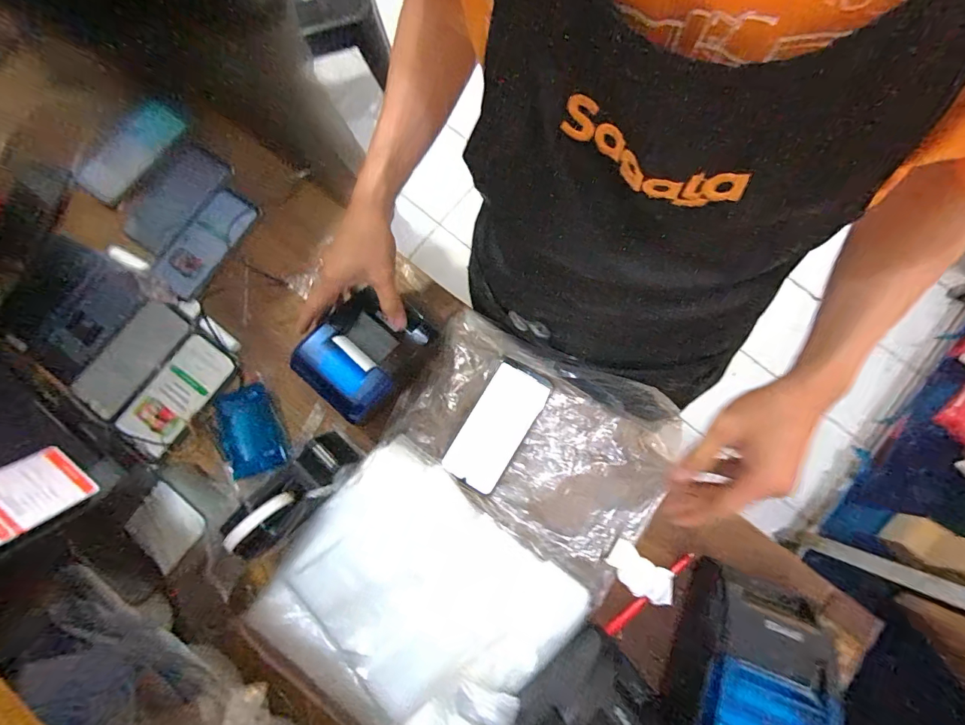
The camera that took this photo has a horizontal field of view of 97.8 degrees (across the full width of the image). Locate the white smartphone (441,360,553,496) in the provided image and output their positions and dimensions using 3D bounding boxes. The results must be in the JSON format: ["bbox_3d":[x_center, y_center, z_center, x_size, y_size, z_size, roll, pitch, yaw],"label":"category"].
[{"bbox_3d":[0.019,0.081,0.546,0.079,0.007,0.164,30,83,5],"label":"white smartphone"}]

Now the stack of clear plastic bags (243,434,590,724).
[{"bbox_3d":[-0.083,0.290,0.494,0.318,0.036,0.284,39,84,6],"label":"stack of clear plastic bags"}]

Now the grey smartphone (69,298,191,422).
[{"bbox_3d":[-0.476,-0.006,0.568,0.082,0.010,0.164,35,84,6],"label":"grey smartphone"}]

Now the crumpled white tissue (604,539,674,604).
[{"bbox_3d":[0.189,0.253,0.506,0.078,0.016,0.044,34,84,6],"label":"crumpled white tissue"}]

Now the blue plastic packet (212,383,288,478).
[{"bbox_3d":[-0.304,0.089,0.549,0.072,0.006,0.115,-23,82,-2],"label":"blue plastic packet"}]

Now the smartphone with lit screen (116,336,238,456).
[{"bbox_3d":[-0.409,0.041,0.559,0.078,0.008,0.155,36,84,6],"label":"smartphone with lit screen"}]

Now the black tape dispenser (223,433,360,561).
[{"bbox_3d":[-0.224,0.154,0.494,0.072,0.087,0.153,40,82,8],"label":"black tape dispenser"}]

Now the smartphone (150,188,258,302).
[{"bbox_3d":[-0.393,-0.170,0.596,0.076,0.007,0.160,32,83,6],"label":"smartphone"}]

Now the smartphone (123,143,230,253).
[{"bbox_3d":[-0.447,-0.240,0.610,0.084,0.013,0.165,28,83,5],"label":"smartphone"}]

